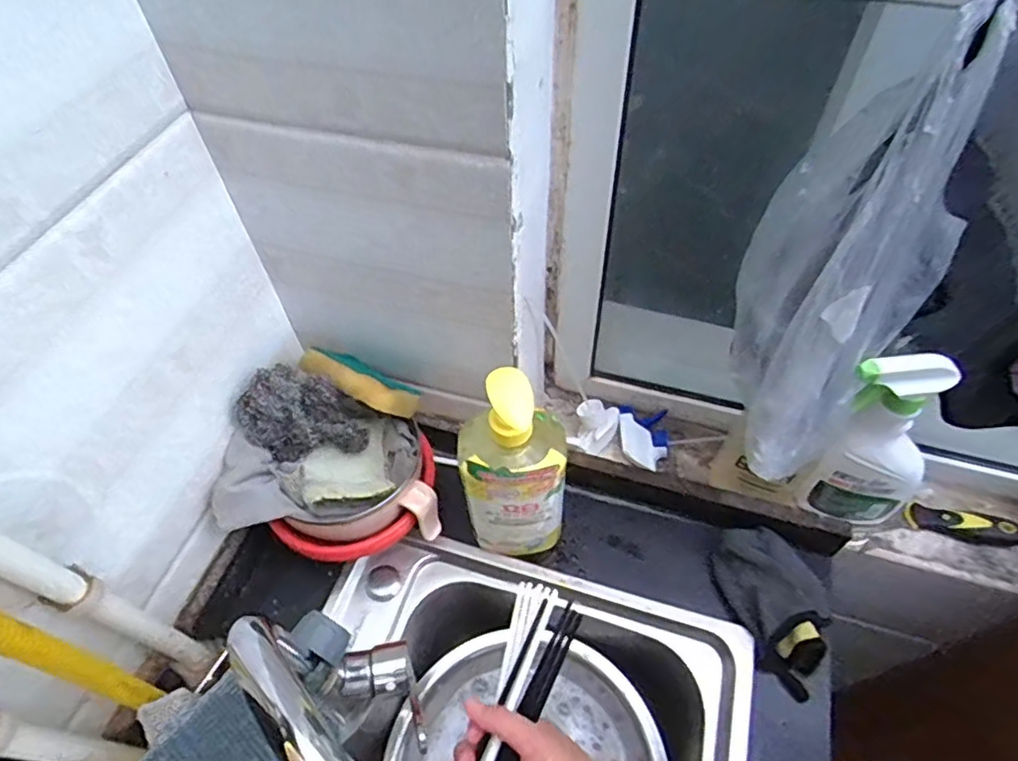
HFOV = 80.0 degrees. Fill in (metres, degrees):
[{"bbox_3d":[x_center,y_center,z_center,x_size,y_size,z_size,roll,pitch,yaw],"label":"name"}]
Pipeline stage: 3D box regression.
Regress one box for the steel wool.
[{"bbox_3d":[-0.204,0.037,0.596,0.112,0.100,0.054,-13,55,-7],"label":"steel wool"}]

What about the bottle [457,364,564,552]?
[{"bbox_3d":[0.005,0.083,0.559,0.099,0.255,0.065,-2,54,1],"label":"bottle"}]

